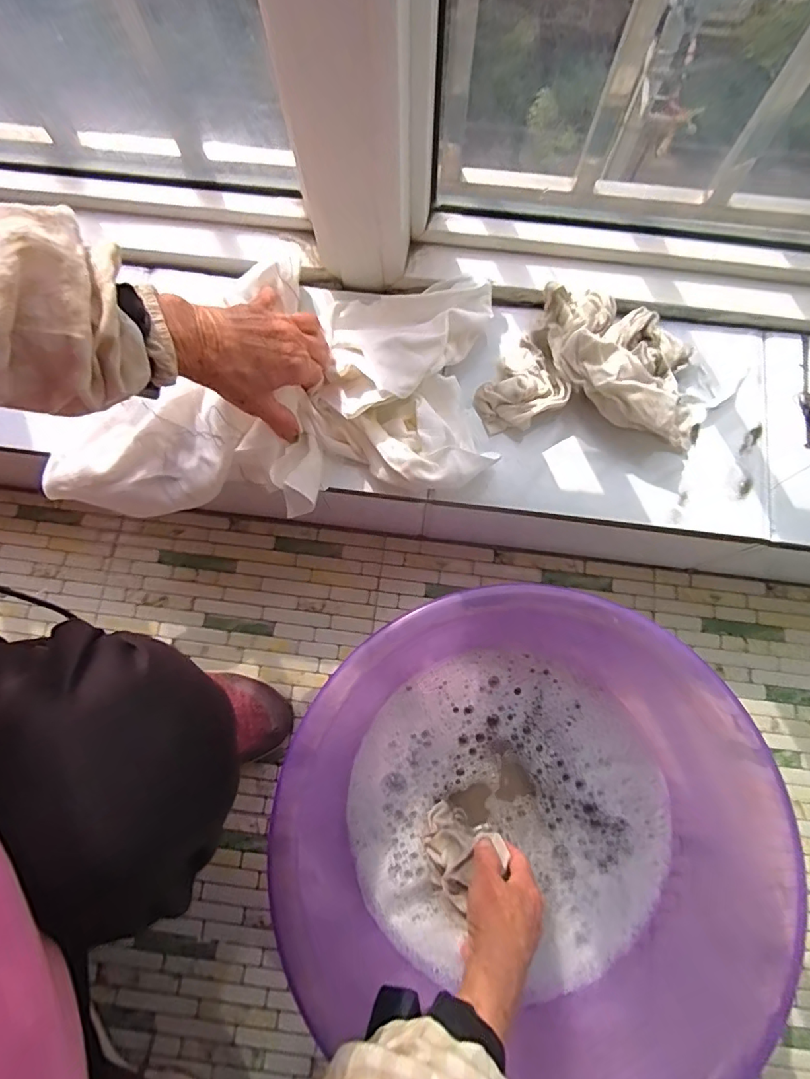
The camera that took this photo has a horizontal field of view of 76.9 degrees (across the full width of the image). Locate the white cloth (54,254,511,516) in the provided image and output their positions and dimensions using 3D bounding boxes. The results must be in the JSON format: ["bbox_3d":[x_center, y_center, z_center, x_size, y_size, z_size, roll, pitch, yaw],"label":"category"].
[{"bbox_3d":[-0.110,-0.118,0.446,0.391,0.064,0.224,-18,77,1],"label":"white cloth"}]

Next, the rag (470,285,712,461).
[{"bbox_3d":[0.170,-0.154,0.447,0.191,0.047,0.124,9,76,1],"label":"rag"}]

